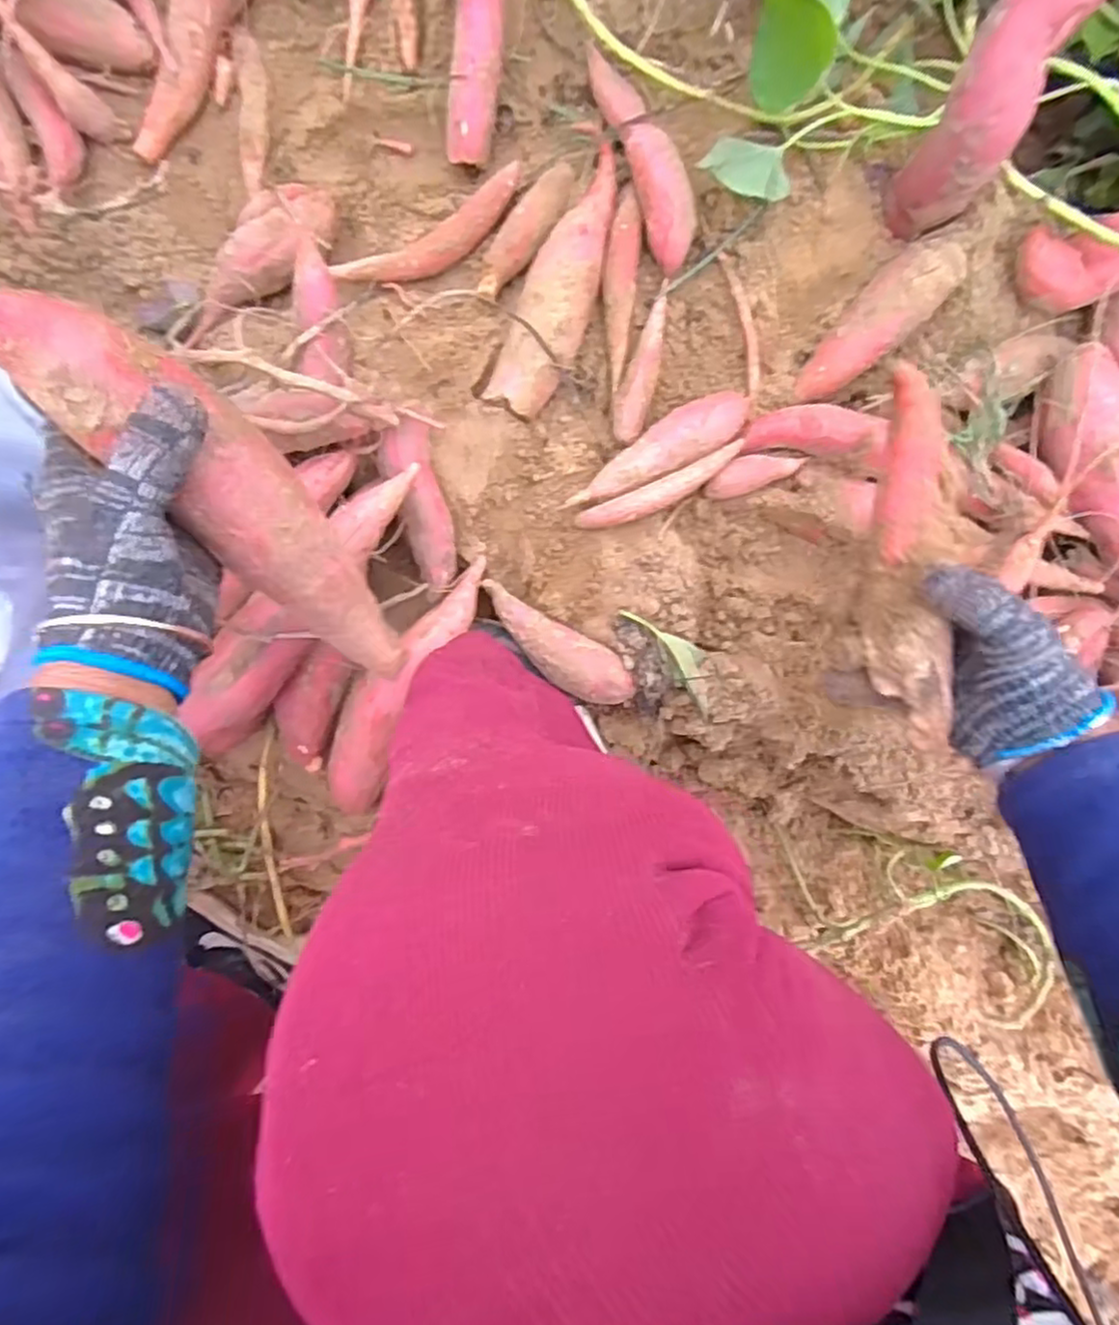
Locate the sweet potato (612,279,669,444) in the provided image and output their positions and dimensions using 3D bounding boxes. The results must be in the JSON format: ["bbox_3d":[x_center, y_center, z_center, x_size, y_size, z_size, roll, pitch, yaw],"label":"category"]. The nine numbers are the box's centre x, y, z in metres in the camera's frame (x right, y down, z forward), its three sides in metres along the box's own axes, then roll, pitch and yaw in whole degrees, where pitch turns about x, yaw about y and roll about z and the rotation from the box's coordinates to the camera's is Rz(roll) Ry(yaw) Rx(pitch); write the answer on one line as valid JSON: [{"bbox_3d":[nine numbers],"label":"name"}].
[{"bbox_3d":[0.064,-0.225,0.536,0.028,0.022,0.129,16,80,-6],"label":"sweet potato"}]

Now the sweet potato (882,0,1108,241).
[{"bbox_3d":[0.265,-0.337,0.392,0.063,0.264,0.057,16,77,-6],"label":"sweet potato"}]

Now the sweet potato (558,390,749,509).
[{"bbox_3d":[0.074,-0.160,0.525,0.155,0.029,0.038,-27,100,1],"label":"sweet potato"}]

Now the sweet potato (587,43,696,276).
[{"bbox_3d":[0.064,-0.367,0.507,0.034,0.032,0.152,-22,100,0],"label":"sweet potato"}]

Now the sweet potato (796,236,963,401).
[{"bbox_3d":[0.232,-0.249,0.512,0.041,0.034,0.132,41,118,-8],"label":"sweet potato"}]

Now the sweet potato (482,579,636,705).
[{"bbox_3d":[-0.006,-0.010,0.542,0.133,0.034,0.041,31,96,-7],"label":"sweet potato"}]

